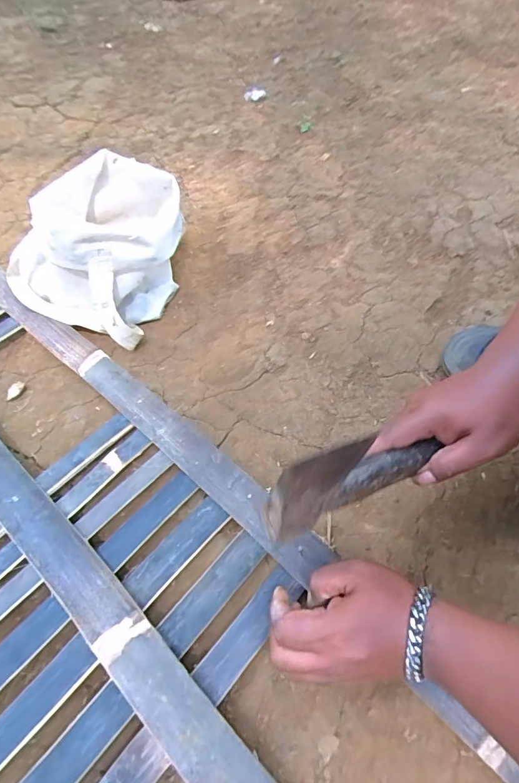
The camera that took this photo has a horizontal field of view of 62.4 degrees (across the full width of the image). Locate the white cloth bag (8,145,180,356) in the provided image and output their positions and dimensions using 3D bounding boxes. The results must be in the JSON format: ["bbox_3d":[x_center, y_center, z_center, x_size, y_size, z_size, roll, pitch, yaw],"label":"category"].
[{"bbox_3d":[-0.207,-0.208,0.590,0.207,0.142,0.247,20,60,15],"label":"white cloth bag"}]

